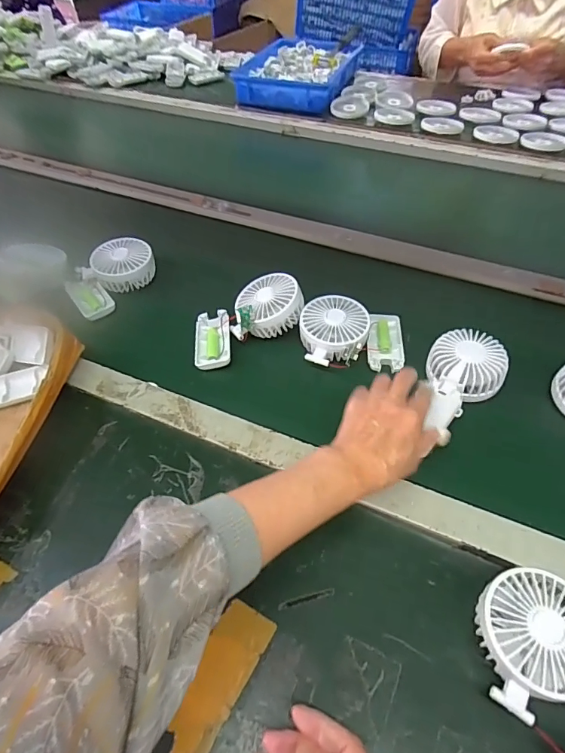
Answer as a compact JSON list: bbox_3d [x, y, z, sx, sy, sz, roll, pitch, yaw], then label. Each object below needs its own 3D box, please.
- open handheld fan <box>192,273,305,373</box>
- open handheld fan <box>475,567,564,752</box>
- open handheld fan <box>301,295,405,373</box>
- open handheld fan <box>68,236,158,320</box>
[{"bbox_3d":[-0.051,-0.080,0.567,0.151,0.052,0.084,-22,54,-17],"label":"open handheld fan"},{"bbox_3d":[0.217,0.226,0.328,0.148,0.041,0.102,37,60,27],"label":"open handheld fan"},{"bbox_3d":[0.090,-0.055,0.556,0.129,0.037,0.100,6,51,6],"label":"open handheld fan"},{"bbox_3d":[-0.254,-0.149,0.633,0.078,0.048,0.138,26,55,20],"label":"open handheld fan"}]

